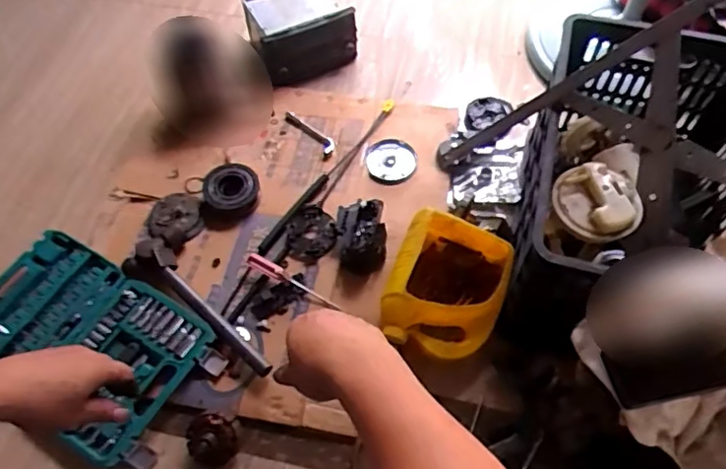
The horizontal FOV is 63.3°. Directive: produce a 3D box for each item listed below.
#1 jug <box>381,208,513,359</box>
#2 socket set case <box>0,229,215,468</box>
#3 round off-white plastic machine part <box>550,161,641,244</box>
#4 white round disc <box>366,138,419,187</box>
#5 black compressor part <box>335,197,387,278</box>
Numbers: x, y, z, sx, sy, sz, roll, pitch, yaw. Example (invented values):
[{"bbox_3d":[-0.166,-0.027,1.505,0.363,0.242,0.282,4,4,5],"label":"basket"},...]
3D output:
[{"bbox_3d":[0.134,0.081,0.938,0.171,0.110,0.224,18,60,11],"label":"jug"},{"bbox_3d":[-0.455,0.161,0.933,0.376,0.058,0.240,30,60,13],"label":"socket set case"},{"bbox_3d":[0.326,-0.046,0.820,0.115,0.038,0.106,6,59,5],"label":"round off-white plastic machine part"},{"bbox_3d":[0.056,-0.139,1.121,0.093,0.012,0.101,0,59,0],"label":"white round disc"},{"bbox_3d":[-0.001,0.006,1.018,0.082,0.069,0.118,-6,59,-3],"label":"black compressor part"}]

